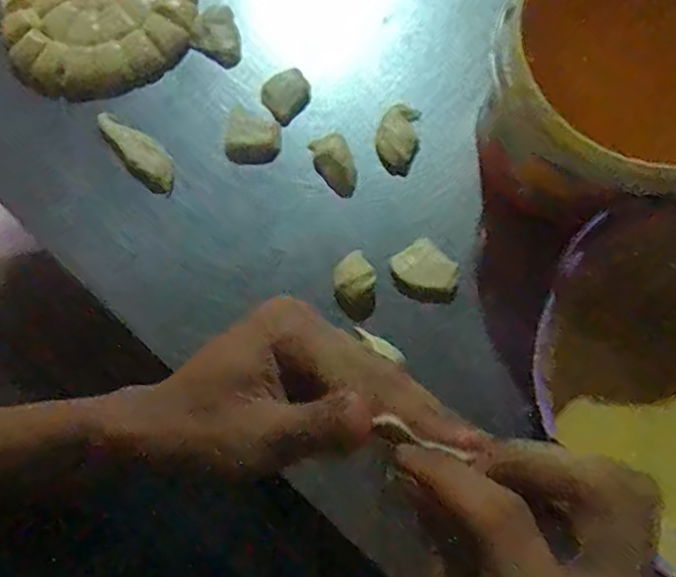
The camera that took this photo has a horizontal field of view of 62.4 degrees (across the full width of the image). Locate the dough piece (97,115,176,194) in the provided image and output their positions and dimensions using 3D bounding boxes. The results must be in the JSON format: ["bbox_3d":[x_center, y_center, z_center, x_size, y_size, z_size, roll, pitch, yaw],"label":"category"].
[{"bbox_3d":[-0.204,-0.140,0.565,0.038,0.015,0.099,-44,94,-9],"label":"dough piece"}]

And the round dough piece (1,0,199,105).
[{"bbox_3d":[-0.252,-0.318,0.600,0.203,0.024,0.244,-7,78,-1],"label":"round dough piece"}]

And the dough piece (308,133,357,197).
[{"bbox_3d":[-0.002,-0.125,0.574,0.037,0.018,0.062,-21,79,-4],"label":"dough piece"}]

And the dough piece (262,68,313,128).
[{"bbox_3d":[-0.054,-0.204,0.583,0.049,0.016,0.045,-43,81,-9],"label":"dough piece"}]

